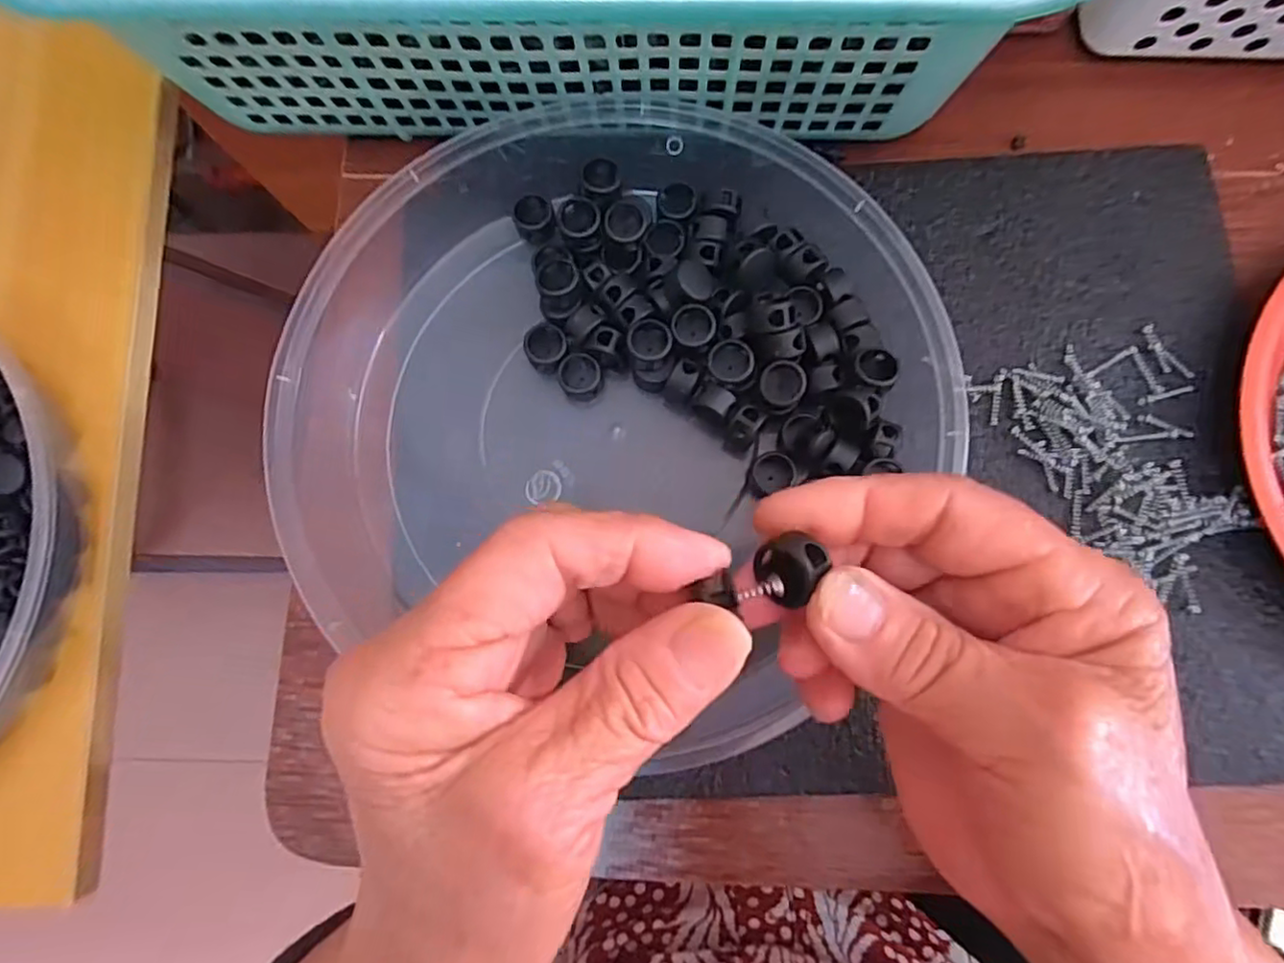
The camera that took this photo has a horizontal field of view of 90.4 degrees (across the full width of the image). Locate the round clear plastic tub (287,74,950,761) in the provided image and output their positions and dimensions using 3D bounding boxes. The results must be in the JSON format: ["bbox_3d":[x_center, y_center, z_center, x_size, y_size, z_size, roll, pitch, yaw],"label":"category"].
[{"bbox_3d":[-0.009,-0.038,0.240,0.226,0.044,0.232,0,82,3],"label":"round clear plastic tub"}]

